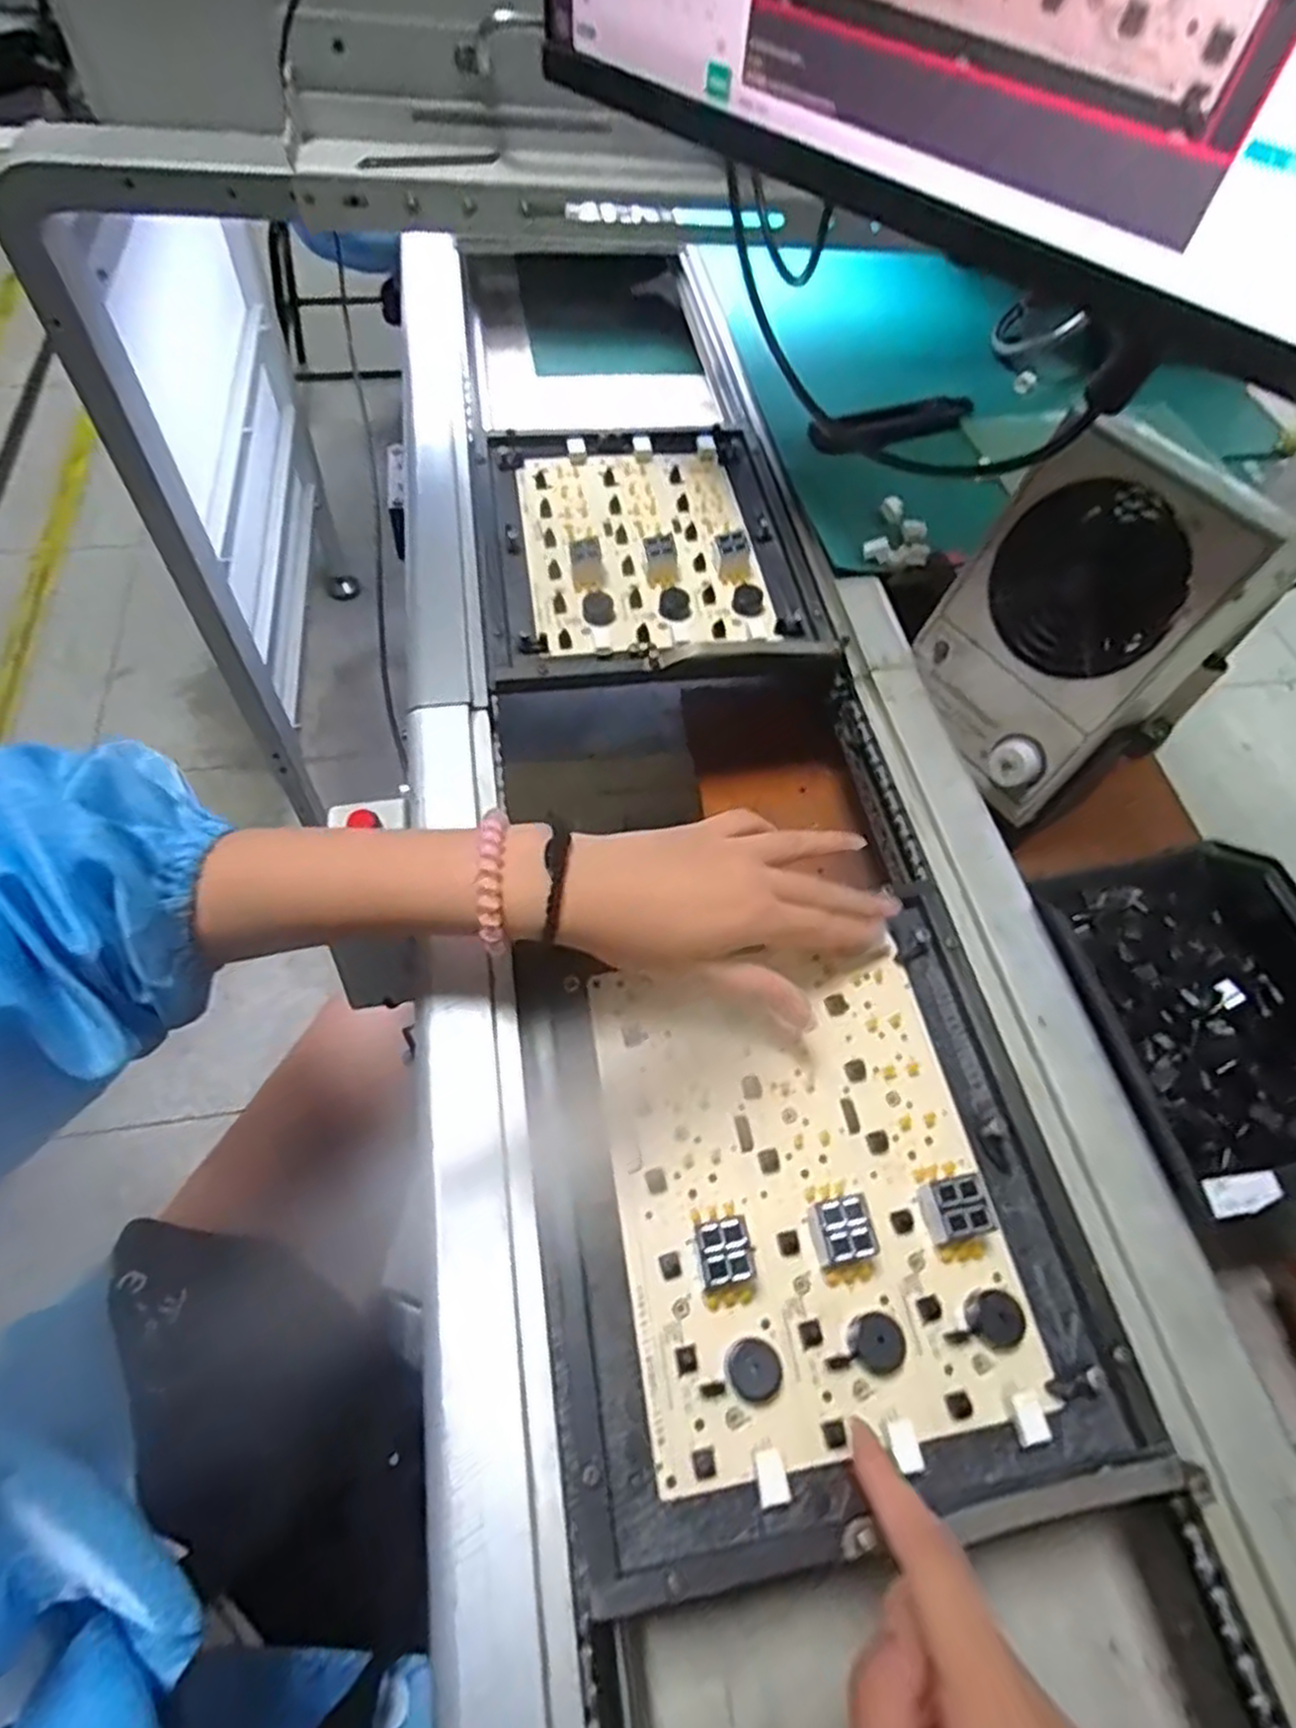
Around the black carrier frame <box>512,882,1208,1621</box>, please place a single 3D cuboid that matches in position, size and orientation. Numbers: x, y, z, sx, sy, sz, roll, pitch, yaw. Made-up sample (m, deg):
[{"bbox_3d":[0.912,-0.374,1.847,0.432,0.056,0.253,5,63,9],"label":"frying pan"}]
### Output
[{"bbox_3d":[0.068,0.141,0.351,0.234,0.013,0.256,-8,60,-4],"label":"black carrier frame"}]

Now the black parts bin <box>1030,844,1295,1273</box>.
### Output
[{"bbox_3d":[0.305,0.073,0.415,0.150,0.062,0.186,-6,53,-8],"label":"black parts bin"}]

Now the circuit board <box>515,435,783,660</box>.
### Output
[{"bbox_3d":[-0.006,-0.235,0.579,0.162,0.025,0.223,-6,53,-8],"label":"circuit board"}]

